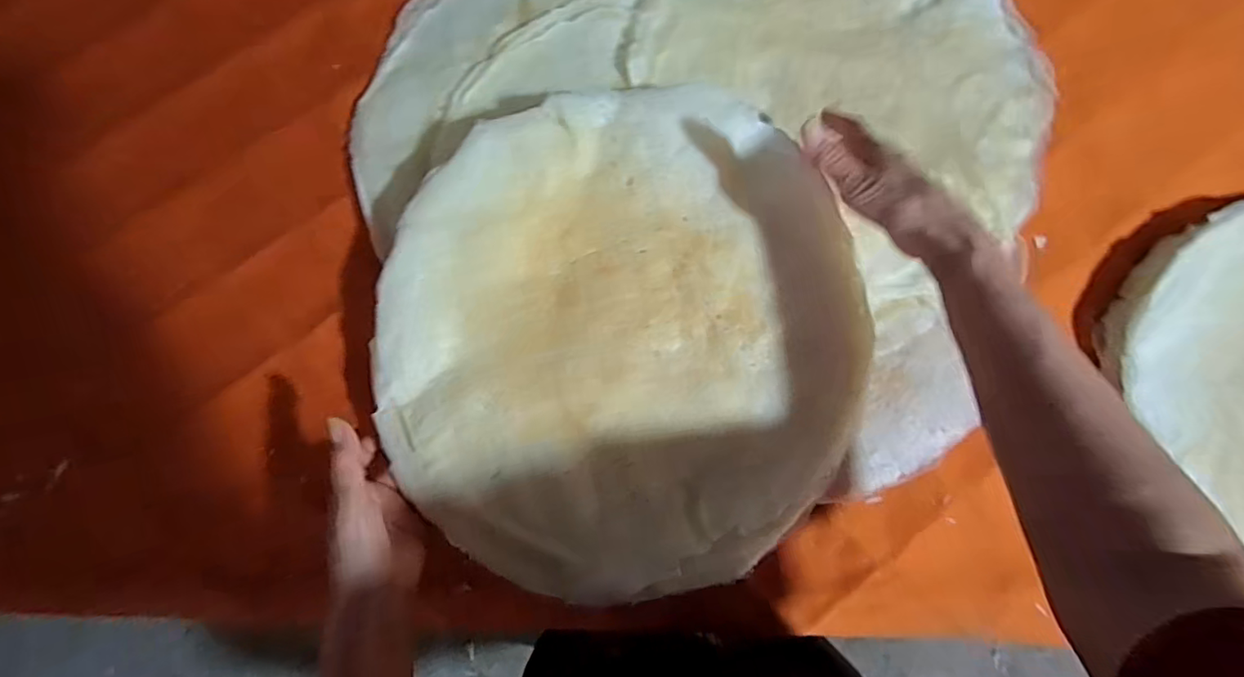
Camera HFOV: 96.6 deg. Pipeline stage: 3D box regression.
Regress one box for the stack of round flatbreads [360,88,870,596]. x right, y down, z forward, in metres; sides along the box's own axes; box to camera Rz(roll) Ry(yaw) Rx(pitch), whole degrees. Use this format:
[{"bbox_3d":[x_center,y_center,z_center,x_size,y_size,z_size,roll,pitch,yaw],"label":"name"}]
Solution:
[{"bbox_3d":[-0.004,-0.010,0.421,0.365,0.052,0.376,-2,78,-1],"label":"stack of round flatbreads"}]

